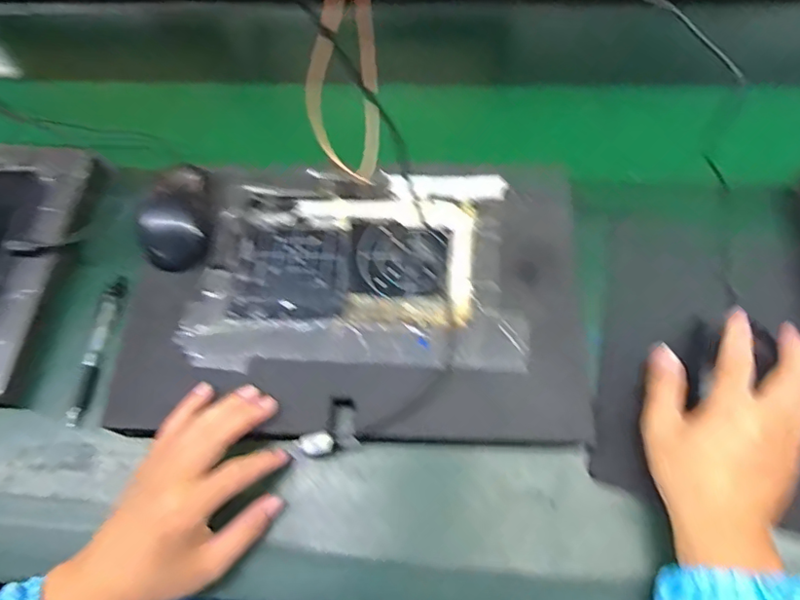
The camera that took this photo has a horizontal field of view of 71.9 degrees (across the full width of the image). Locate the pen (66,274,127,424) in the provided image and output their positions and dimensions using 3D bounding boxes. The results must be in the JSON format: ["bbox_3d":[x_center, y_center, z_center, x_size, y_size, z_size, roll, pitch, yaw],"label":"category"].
[{"bbox_3d":[-0.266,0.042,0.485,0.018,0.011,0.132,3,63,4],"label":"pen"}]

